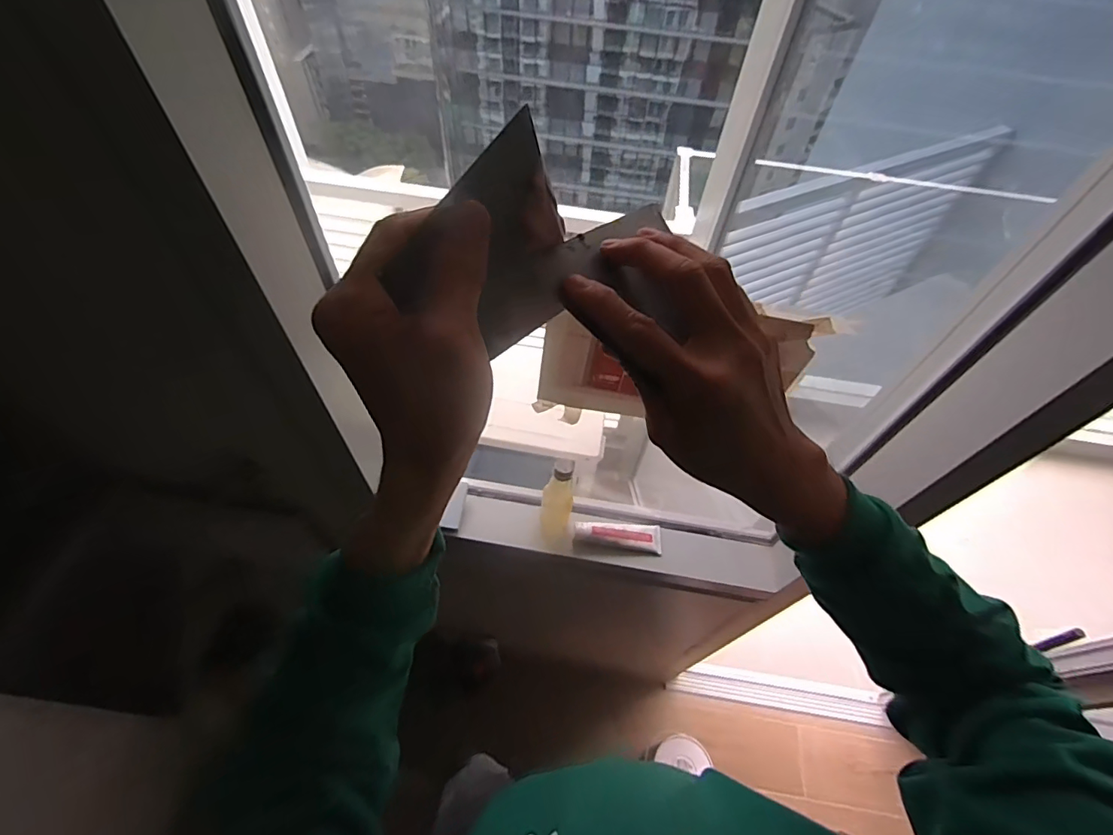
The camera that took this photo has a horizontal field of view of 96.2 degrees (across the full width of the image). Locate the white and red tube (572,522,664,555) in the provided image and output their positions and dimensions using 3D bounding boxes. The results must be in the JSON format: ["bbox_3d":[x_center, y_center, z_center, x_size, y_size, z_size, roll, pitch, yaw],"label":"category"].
[{"bbox_3d":[0.115,0.217,0.920,0.158,0.032,0.047,5,56,-1],"label":"white and red tube"}]

